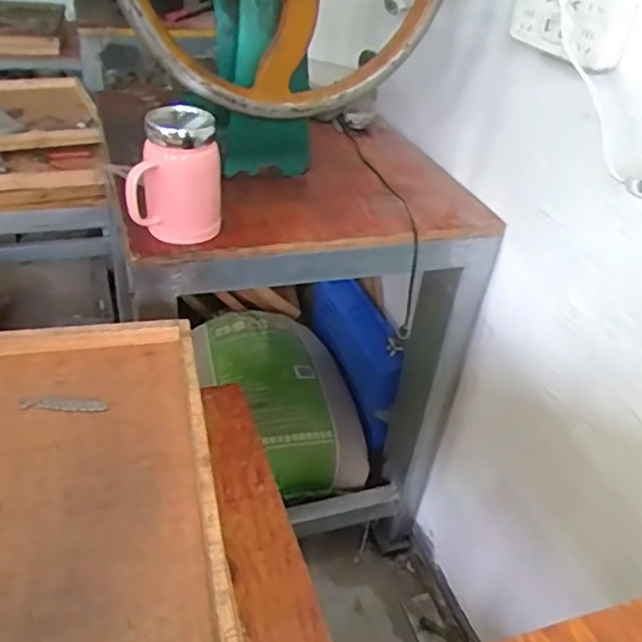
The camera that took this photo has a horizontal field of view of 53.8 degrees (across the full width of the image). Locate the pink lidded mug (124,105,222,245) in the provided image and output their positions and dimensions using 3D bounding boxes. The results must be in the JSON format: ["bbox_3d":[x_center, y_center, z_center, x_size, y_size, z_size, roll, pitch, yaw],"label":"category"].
[{"bbox_3d":[-0.164,-0.152,0.719,0.096,0.138,0.116,2,36,-6],"label":"pink lidded mug"}]

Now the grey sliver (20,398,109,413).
[{"bbox_3d":[-0.232,0.076,0.574,0.076,0.004,0.014,4,36,-4],"label":"grey sliver"}]

